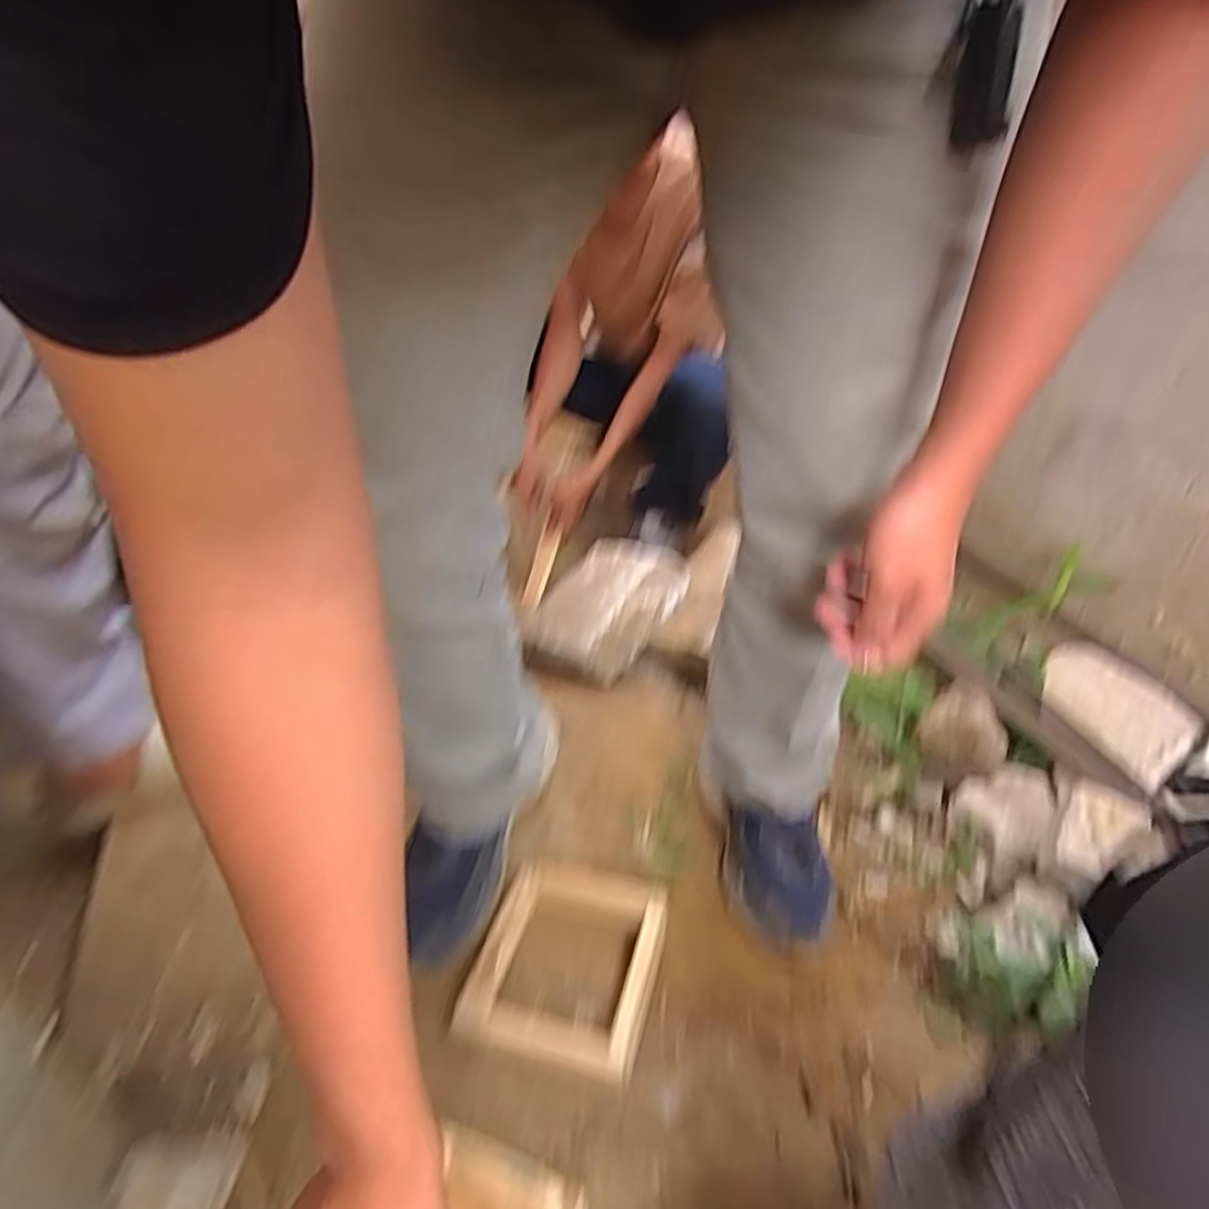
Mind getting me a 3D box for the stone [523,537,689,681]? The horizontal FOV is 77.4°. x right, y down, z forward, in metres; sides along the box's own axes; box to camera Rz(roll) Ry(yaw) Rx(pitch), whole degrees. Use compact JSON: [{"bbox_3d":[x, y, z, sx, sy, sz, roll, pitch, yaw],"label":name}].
[{"bbox_3d":[-0.007,-0.017,1.168,0.230,0.127,0.224,-1,38,1],"label":"stone"}]

